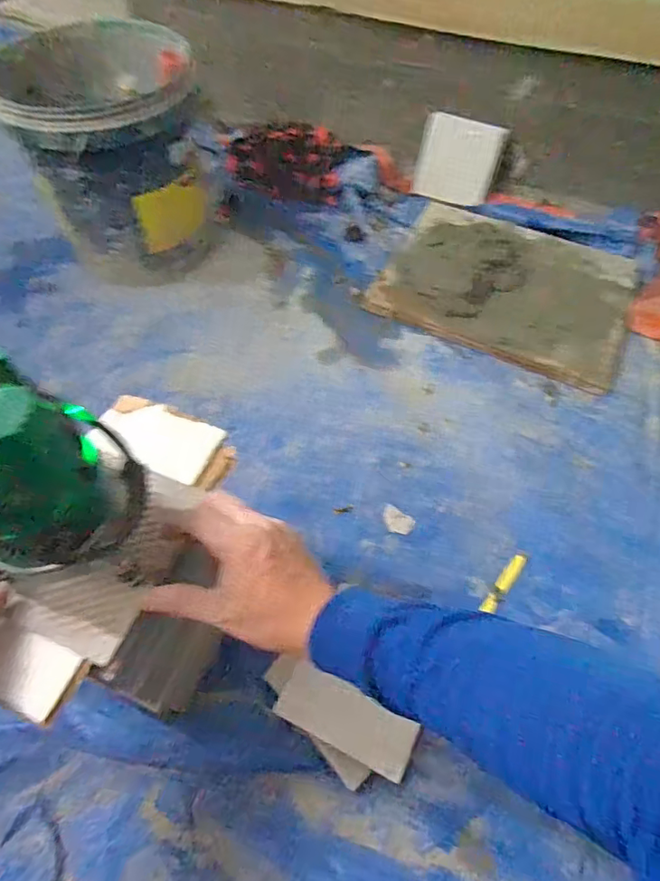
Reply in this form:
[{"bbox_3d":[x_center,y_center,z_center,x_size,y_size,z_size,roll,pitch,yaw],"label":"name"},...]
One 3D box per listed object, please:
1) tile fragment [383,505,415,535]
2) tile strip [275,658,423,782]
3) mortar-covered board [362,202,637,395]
[{"bbox_3d":[0.091,0.110,0.730,0.046,0.004,0.034,32,62,19],"label":"tile fragment"},{"bbox_3d":[0.018,0.305,0.580,0.150,0.007,0.059,22,73,16],"label":"tile strip"},{"bbox_3d":[0.320,-0.294,0.947,0.434,0.057,0.338,25,60,16],"label":"mortar-covered board"}]

